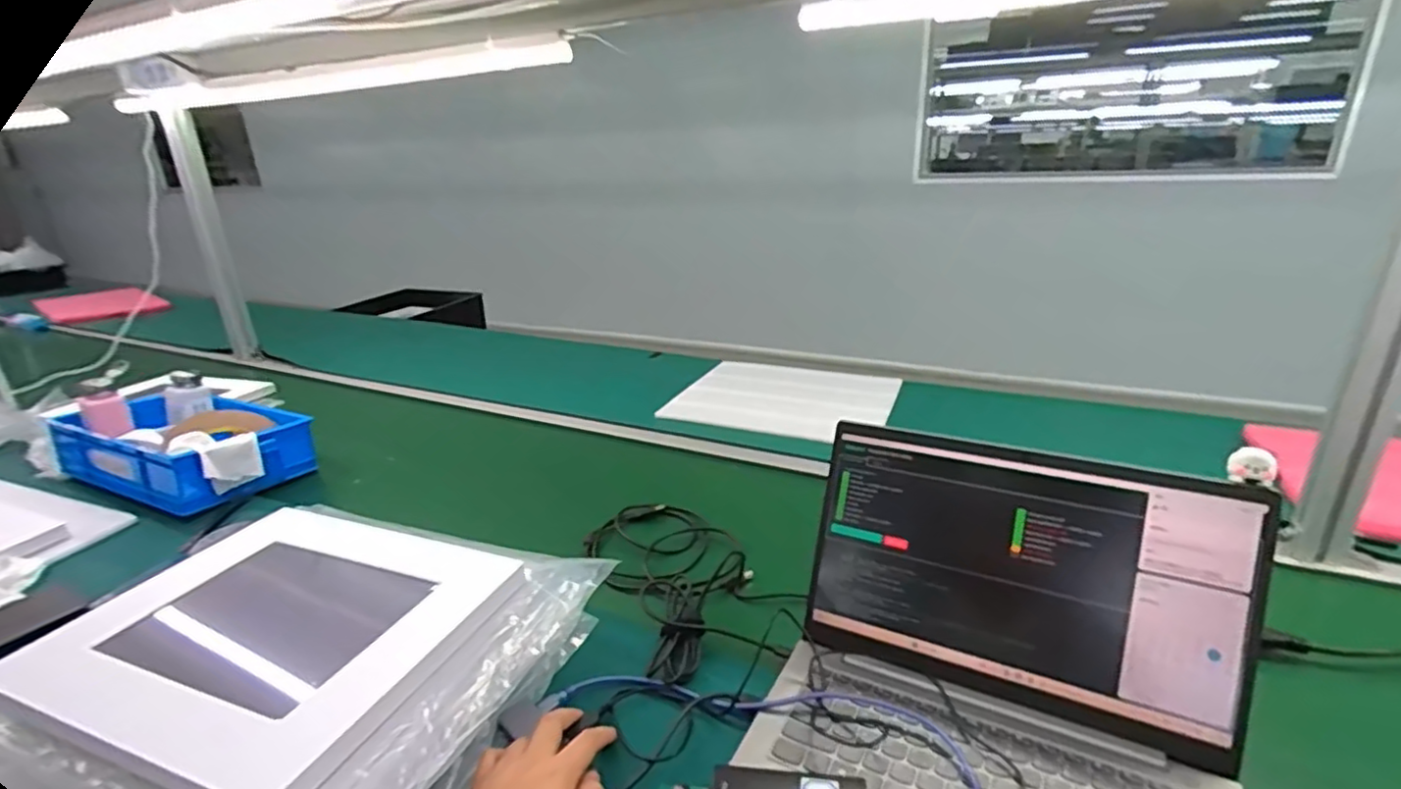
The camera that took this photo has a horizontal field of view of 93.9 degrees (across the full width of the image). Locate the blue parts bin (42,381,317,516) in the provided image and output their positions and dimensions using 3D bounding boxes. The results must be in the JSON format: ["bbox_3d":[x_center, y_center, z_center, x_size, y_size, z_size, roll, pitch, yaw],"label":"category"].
[{"bbox_3d":[-0.854,0.082,1.080,0.426,0.097,0.217,10,24,29],"label":"blue parts bin"}]

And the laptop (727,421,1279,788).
[{"bbox_3d":[0.196,0.183,0.441,0.318,0.170,0.301,7,23,29],"label":"laptop"}]

